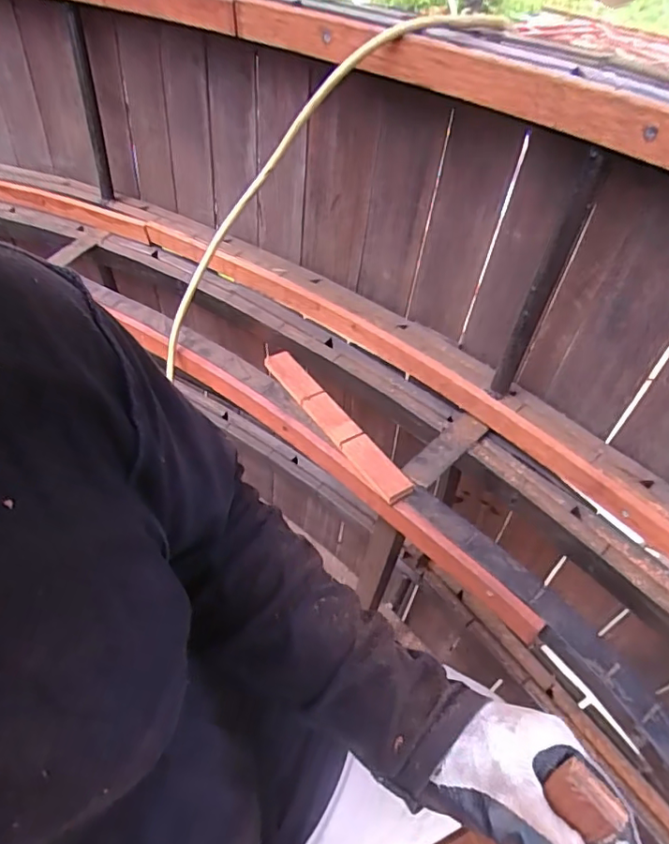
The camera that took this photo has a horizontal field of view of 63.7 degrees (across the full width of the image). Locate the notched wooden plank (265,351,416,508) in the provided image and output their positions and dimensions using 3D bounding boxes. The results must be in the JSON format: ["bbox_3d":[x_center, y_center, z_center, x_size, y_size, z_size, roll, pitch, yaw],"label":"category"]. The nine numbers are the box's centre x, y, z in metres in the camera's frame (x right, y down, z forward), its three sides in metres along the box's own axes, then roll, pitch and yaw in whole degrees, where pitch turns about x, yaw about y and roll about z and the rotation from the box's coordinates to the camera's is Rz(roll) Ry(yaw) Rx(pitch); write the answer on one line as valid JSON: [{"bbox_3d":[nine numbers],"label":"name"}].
[{"bbox_3d":[-0.004,-0.004,0.598,0.032,0.013,0.244,-29,56,-22],"label":"notched wooden plank"}]

